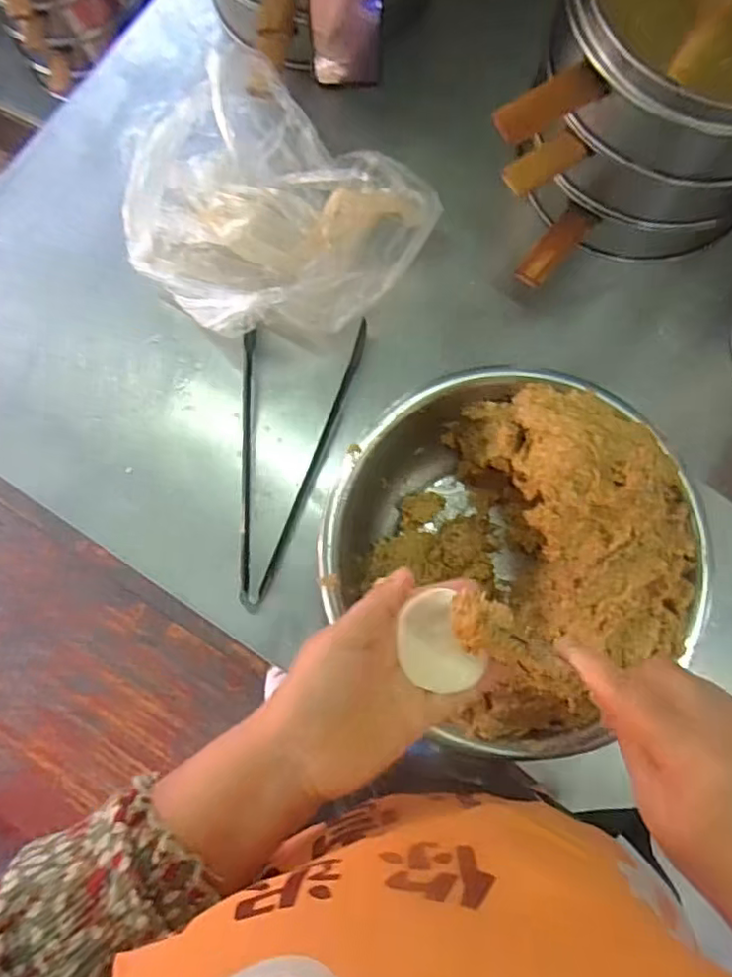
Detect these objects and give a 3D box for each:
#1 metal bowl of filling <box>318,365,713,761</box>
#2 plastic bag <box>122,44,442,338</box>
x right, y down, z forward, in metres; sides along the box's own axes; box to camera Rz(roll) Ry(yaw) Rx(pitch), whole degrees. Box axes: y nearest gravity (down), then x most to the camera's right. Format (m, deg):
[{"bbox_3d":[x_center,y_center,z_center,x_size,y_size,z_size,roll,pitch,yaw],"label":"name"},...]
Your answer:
[{"bbox_3d":[0.113,0.047,0.473,0.247,0.132,0.255,0,78,0],"label":"metal bowl of filling"},{"bbox_3d":[-0.101,-0.257,0.553,0.265,0.085,0.221,44,82,8],"label":"plastic bag"}]

